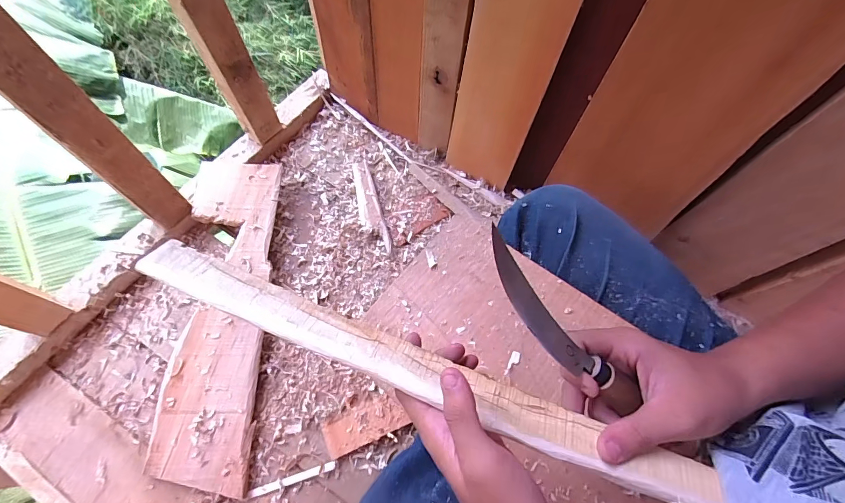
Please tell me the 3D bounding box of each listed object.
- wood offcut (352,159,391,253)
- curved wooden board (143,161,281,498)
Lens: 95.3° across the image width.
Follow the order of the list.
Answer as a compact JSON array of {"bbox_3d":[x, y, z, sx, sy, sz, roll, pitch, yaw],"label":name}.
[{"bbox_3d":[-0.089,-0.080,0.638,0.034,0.019,0.173,-15,67,-8],"label":"wood offcut"},{"bbox_3d":[-0.283,0.071,0.544,0.121,0.032,0.456,-1,66,-2],"label":"curved wooden board"}]

